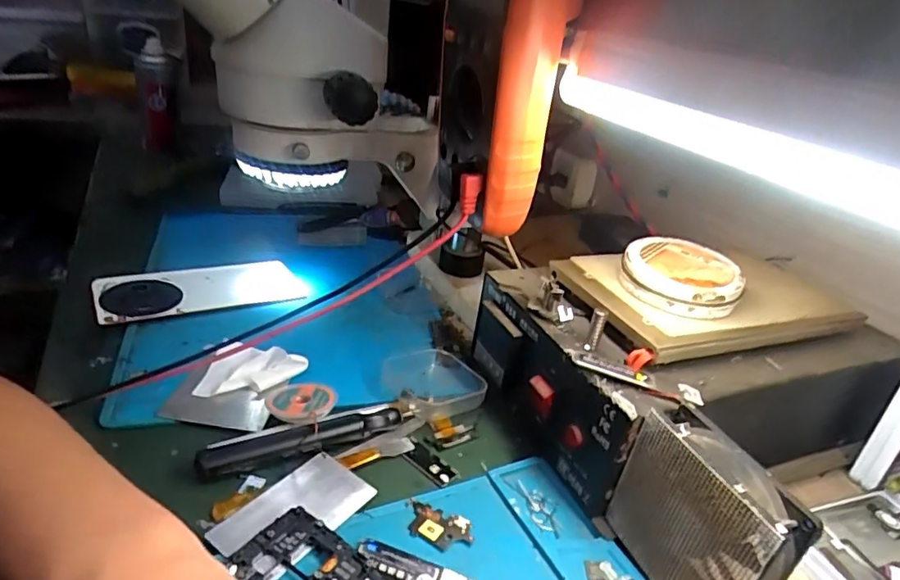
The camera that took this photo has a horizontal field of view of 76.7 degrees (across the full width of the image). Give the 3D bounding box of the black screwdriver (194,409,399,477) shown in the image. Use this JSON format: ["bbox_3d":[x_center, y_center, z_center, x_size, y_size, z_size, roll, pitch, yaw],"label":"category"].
[{"bbox_3d":[-0.086,0.090,0.345,0.121,0.015,0.013,-8,31,-28],"label":"black screwdriver"}]

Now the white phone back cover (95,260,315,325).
[{"bbox_3d":[-0.213,-0.001,0.495,0.163,0.007,0.078,-10,32,-31],"label":"white phone back cover"}]

